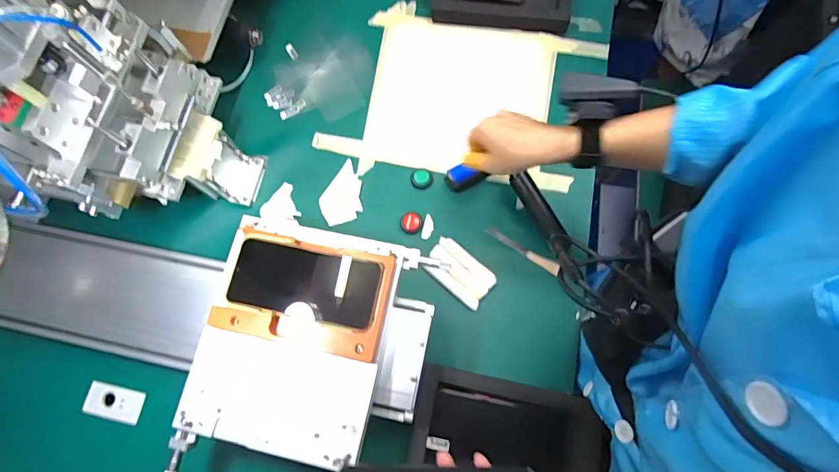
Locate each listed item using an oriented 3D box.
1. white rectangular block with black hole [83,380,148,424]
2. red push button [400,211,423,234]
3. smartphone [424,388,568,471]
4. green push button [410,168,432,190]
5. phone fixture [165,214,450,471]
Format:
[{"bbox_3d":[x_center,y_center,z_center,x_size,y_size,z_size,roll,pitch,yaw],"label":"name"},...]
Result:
[{"bbox_3d":[-0.412,0.224,0.594,0.079,0.004,0.041,12,72,7],"label":"white rectangular block with black hole"},{"bbox_3d":[-0.012,-0.022,0.637,0.032,0.013,0.035,-1,71,2],"label":"red push button"},{"bbox_3d":[0.094,0.239,0.535,0.159,0.014,0.079,8,71,5],"label":"smartphone"},{"bbox_3d":[0.002,-0.083,0.647,0.031,0.021,0.025,5,71,4],"label":"green push button"},{"bbox_3d":[-0.129,0.125,0.476,0.226,0.039,0.279,12,72,7],"label":"phone fixture"}]

